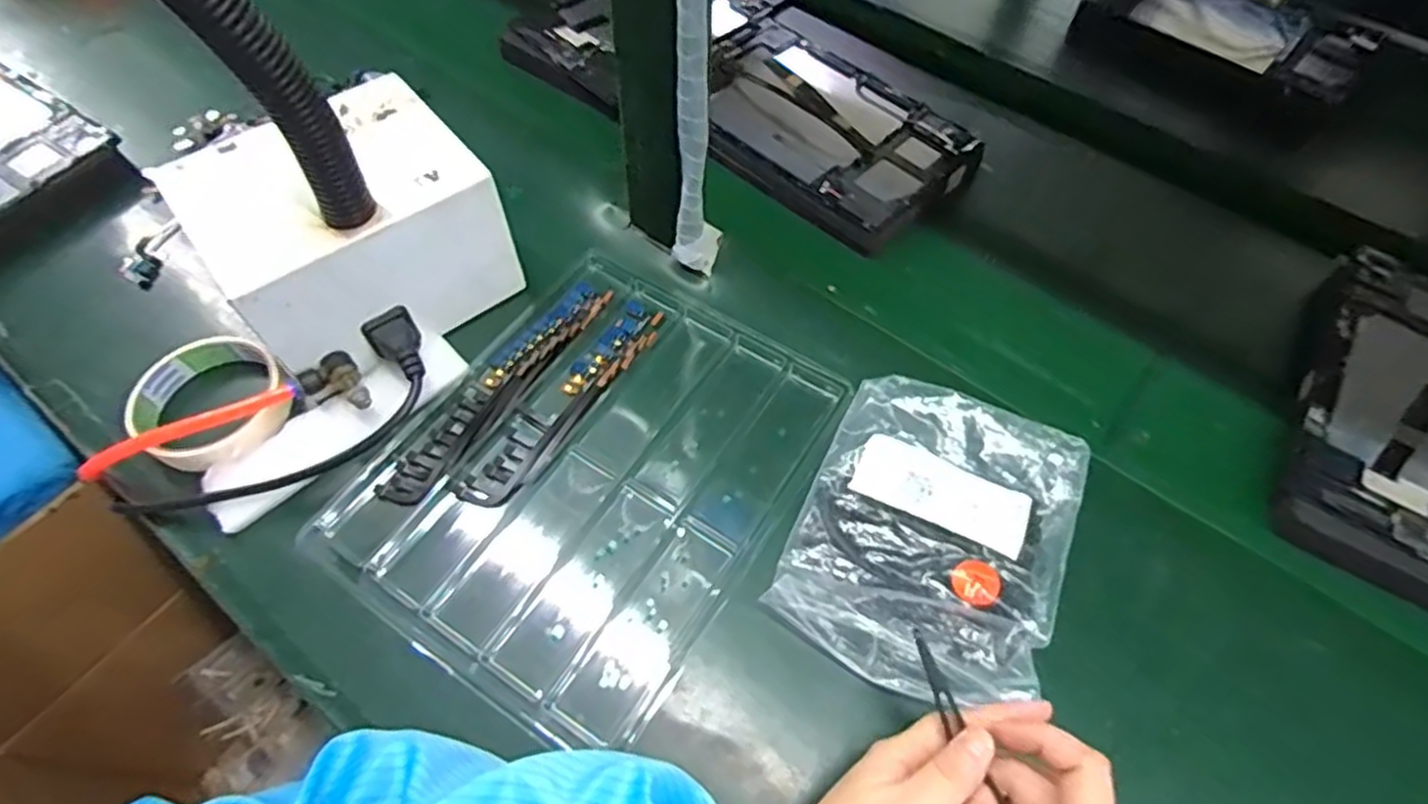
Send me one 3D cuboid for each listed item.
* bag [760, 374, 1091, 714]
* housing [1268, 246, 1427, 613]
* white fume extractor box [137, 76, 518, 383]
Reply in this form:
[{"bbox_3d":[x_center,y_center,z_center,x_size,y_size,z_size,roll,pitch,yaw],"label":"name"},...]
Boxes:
[{"bbox_3d":[0.124,0.073,0.399,0.140,0.028,0.170,23,62,11],"label":"bag"},{"bbox_3d":[0.455,0.019,0.443,0.155,0.028,0.254,31,63,16],"label":"housing"},{"bbox_3d":[-0.228,-0.108,0.452,0.157,0.105,0.126,-37,67,-21],"label":"white fume extractor box"}]

